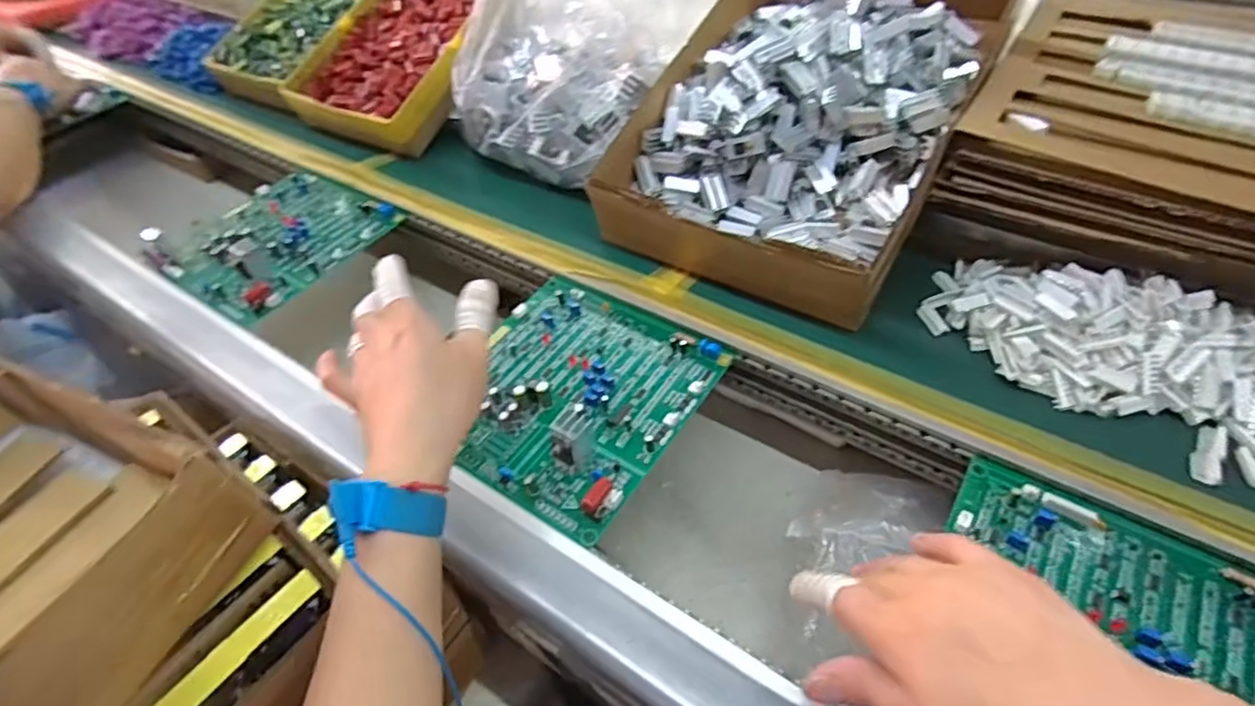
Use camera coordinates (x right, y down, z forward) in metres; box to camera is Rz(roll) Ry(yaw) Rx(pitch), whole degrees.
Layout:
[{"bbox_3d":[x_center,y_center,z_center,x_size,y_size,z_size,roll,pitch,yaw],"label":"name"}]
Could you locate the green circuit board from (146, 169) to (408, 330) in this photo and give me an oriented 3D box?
[{"bbox_3d":[-0.346,-0.120,0.619,0.173,0.033,0.177,24,55,25],"label":"green circuit board"}]

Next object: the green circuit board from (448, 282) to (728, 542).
[{"bbox_3d":[-0.043,0.018,0.456,0.169,0.033,0.180,24,54,25],"label":"green circuit board"}]

